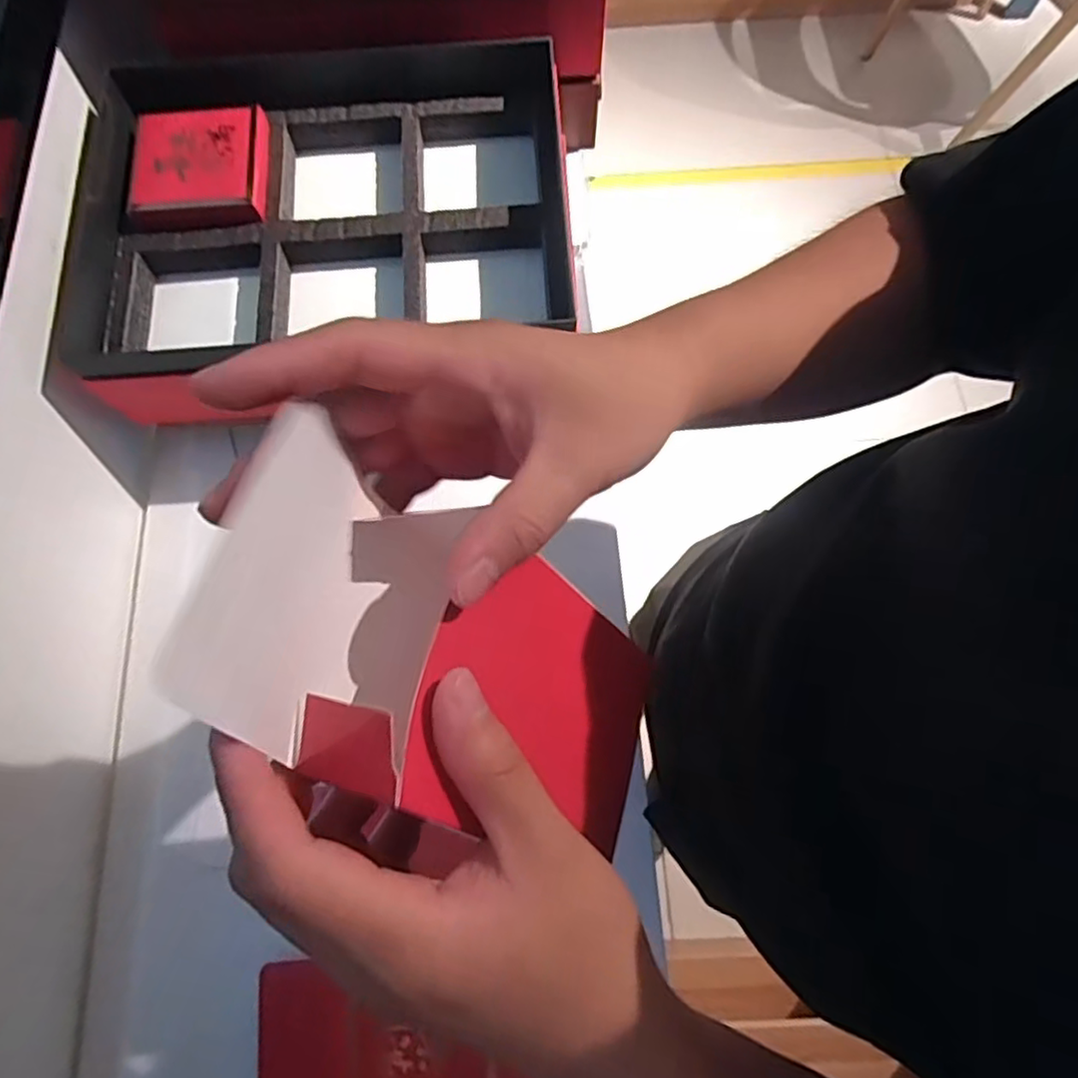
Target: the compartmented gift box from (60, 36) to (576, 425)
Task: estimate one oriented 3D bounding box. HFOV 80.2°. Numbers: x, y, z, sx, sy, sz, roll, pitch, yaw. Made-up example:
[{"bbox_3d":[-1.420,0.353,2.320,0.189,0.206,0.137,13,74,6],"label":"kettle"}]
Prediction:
[{"bbox_3d":[-0.163,-0.238,0.510,0.378,0.090,0.270,-6,72,-1],"label":"compartmented gift box"}]

